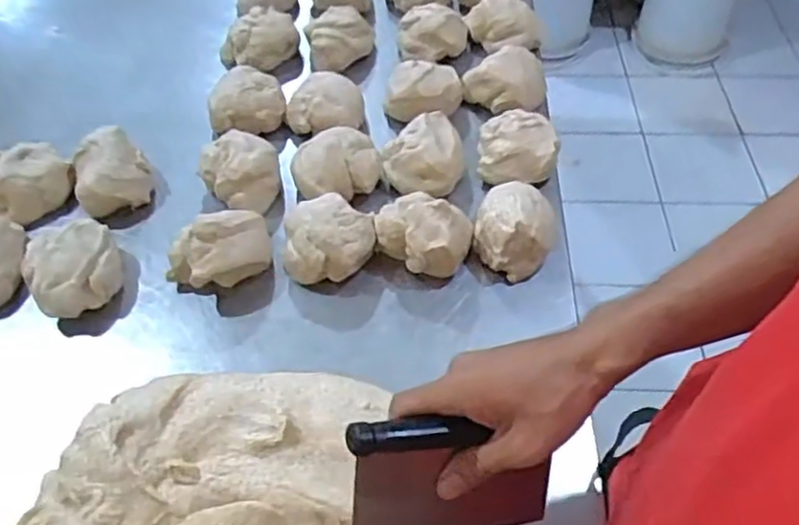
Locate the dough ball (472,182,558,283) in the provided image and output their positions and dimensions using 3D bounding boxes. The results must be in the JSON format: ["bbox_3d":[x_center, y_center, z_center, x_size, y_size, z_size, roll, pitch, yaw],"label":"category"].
[{"bbox_3d":[0.123,-0.038,0.731,0.083,0.059,0.104,14,52,14],"label":"dough ball"}]

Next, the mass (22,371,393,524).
[{"bbox_3d":[-0.118,0.178,0.548,0.322,0.073,0.198,-5,50,-2],"label":"mass"}]

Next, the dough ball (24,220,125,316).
[{"bbox_3d":[-0.335,0.007,0.704,0.092,0.058,0.085,-25,53,-18],"label":"dough ball"}]

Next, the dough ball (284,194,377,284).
[{"bbox_3d":[-0.075,-0.026,0.722,0.098,0.059,0.081,-11,50,-7],"label":"dough ball"}]

